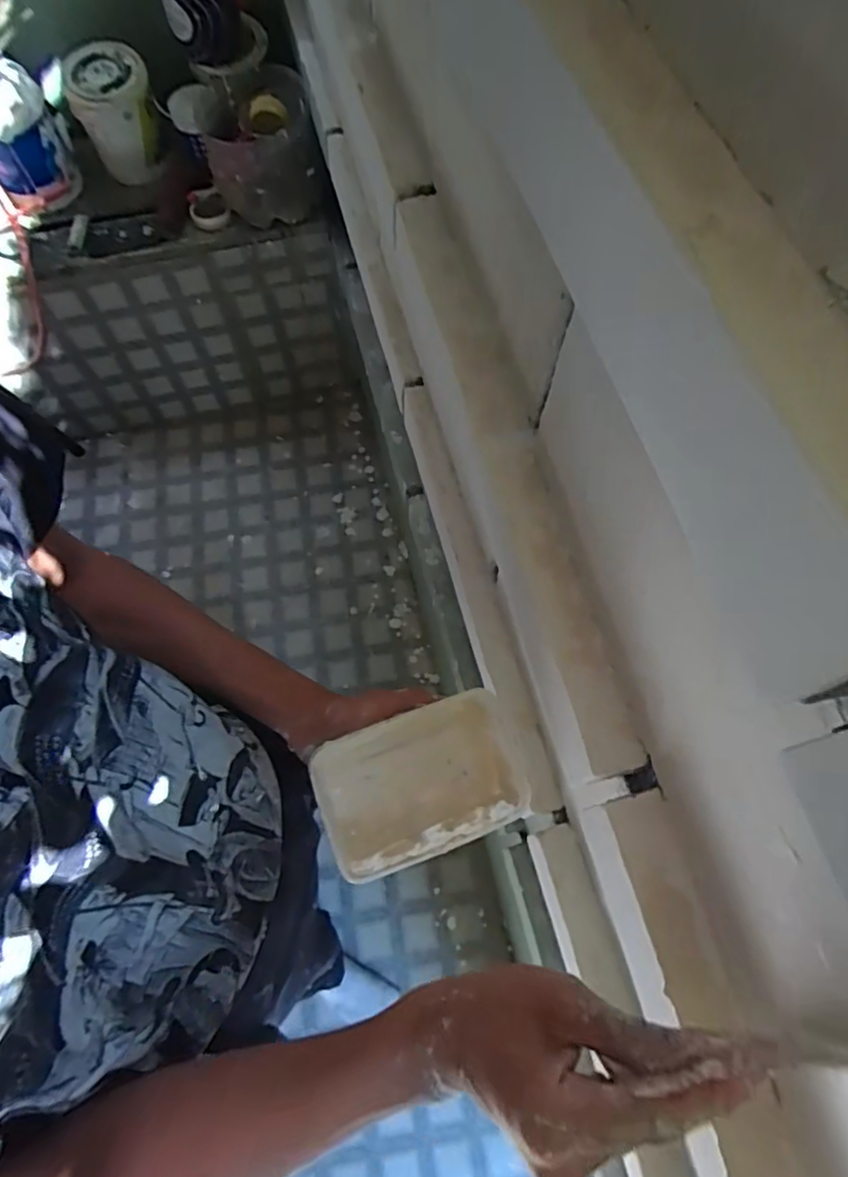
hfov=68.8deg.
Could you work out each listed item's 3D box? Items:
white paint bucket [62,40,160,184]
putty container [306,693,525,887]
[{"bbox_3d":[-0.645,-1.004,1.310,0.165,0.191,0.154,0,66,0],"label":"white paint bucket"},{"bbox_3d":[0.000,0.170,0.540,0.171,0.055,0.111,-20,68,-7],"label":"putty container"}]

